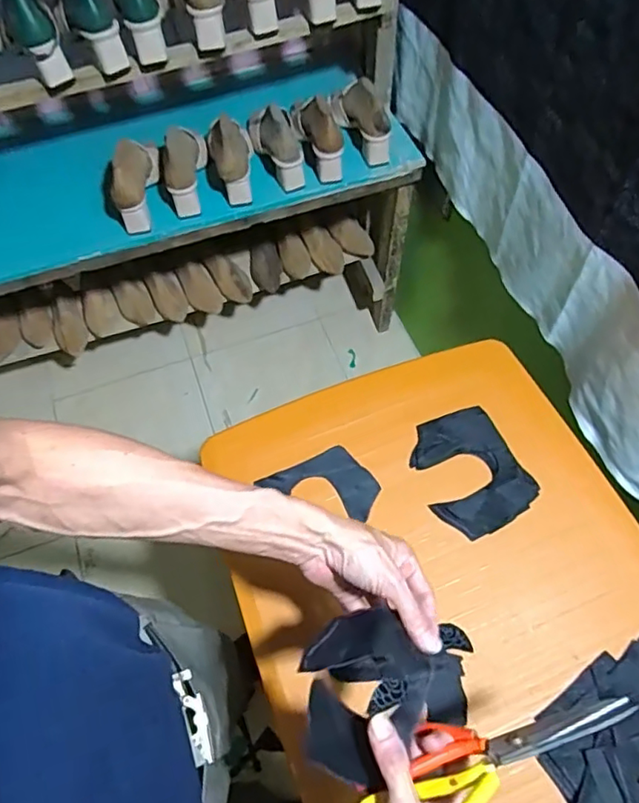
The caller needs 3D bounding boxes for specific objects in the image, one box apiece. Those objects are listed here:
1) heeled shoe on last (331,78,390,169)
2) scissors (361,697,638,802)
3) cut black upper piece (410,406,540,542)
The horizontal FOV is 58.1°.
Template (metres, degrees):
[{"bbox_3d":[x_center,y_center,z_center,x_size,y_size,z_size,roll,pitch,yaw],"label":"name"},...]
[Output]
[{"bbox_3d":[0.081,-0.579,1.163,0.064,0.127,0.208,-17,63,-8],"label":"heeled shoe on last"},{"bbox_3d":[0.125,0.263,0.423,0.209,0.080,0.016,-21,90,-17],"label":"scissors"},{"bbox_3d":[0.192,0.088,0.741,0.128,0.012,0.157,-26,64,-12],"label":"cut black upper piece"}]

